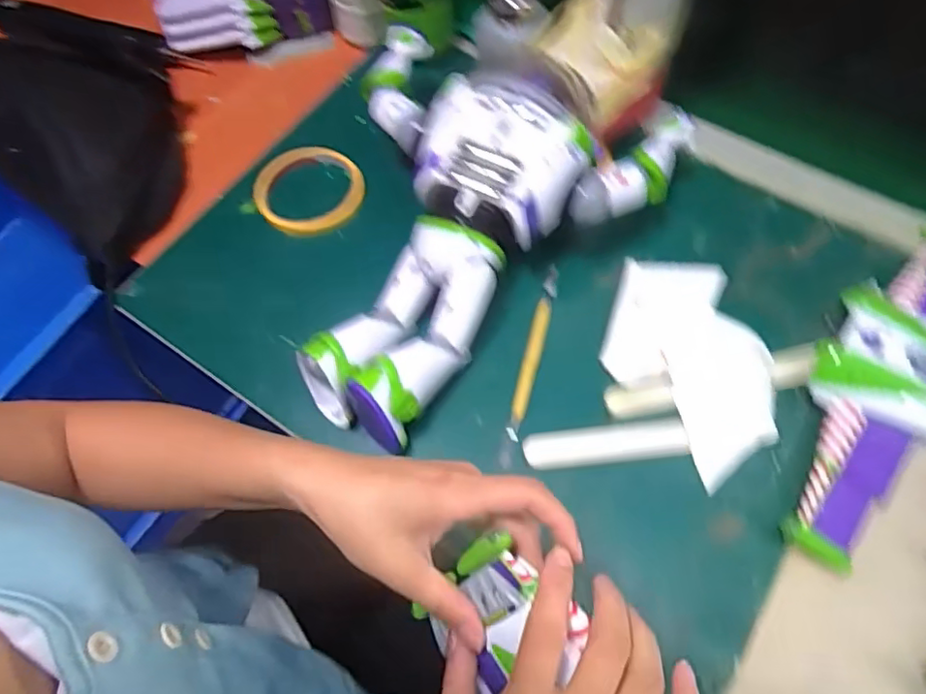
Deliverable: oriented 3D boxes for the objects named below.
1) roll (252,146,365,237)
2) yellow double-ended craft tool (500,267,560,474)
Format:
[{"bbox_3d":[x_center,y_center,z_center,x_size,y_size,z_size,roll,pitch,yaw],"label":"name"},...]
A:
[{"bbox_3d":[-0.135,-0.138,0.529,0.092,0.018,0.092,-1,65,2],"label":"roll"},{"bbox_3d":[0.051,0.011,0.451,0.011,0.013,0.161,14,67,9],"label":"yellow double-ended craft tool"}]

